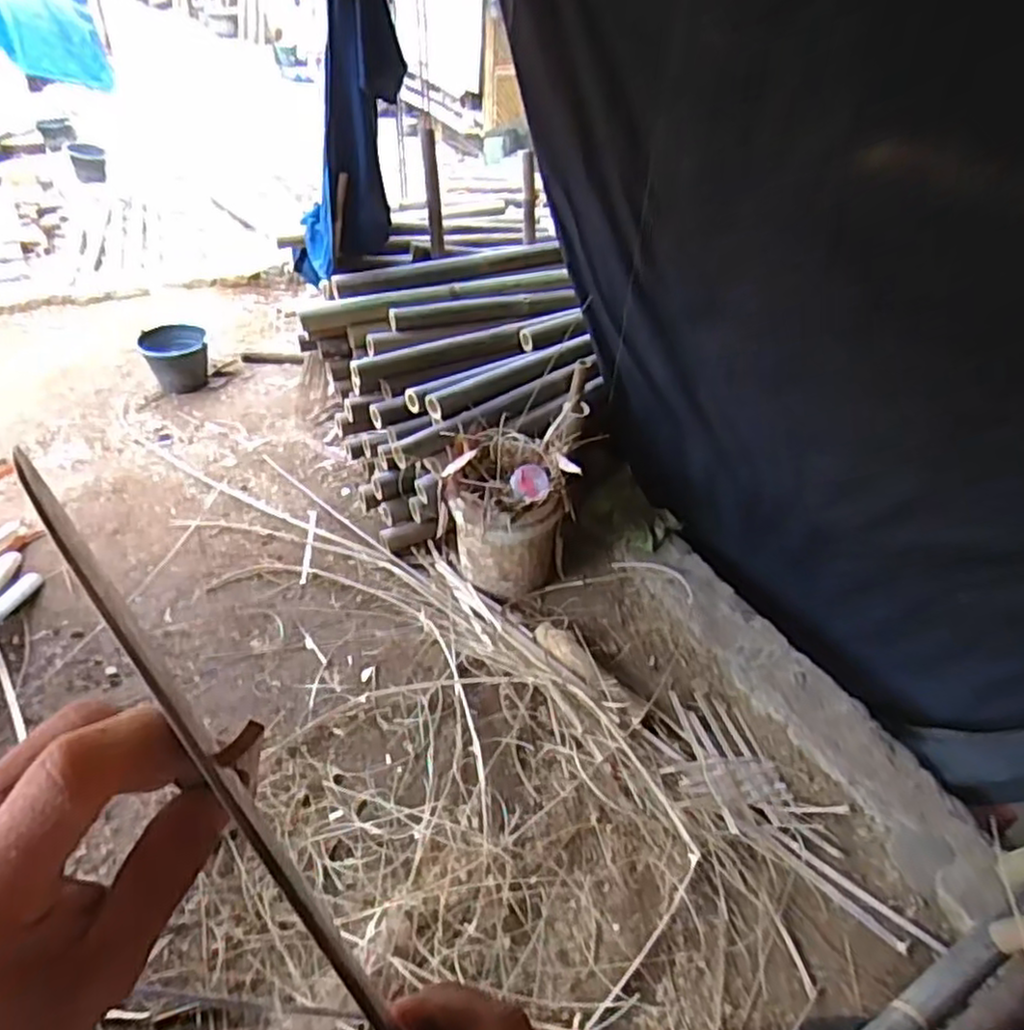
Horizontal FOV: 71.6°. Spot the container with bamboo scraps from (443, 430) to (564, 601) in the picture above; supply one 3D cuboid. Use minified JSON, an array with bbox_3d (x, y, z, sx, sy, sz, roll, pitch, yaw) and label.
[{"bbox_3d":[-0.025,0.034,1.974,0.325,0.430,0.313,5,39,1],"label":"container with bamboo scraps"}]

